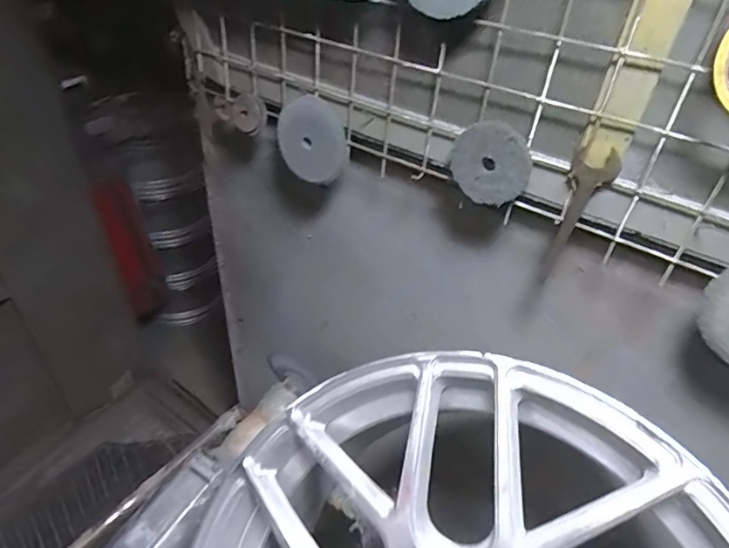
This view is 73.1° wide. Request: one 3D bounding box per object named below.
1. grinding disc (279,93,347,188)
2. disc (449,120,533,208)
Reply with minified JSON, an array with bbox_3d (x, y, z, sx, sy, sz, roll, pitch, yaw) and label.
[{"bbox_3d":[-0.068,-0.173,0.635,0.100,0.104,0.014,16,27,23],"label":"grinding disc"},{"bbox_3d":[0.129,-0.113,0.509,0.082,0.083,0.012,25,40,23],"label":"disc"}]

